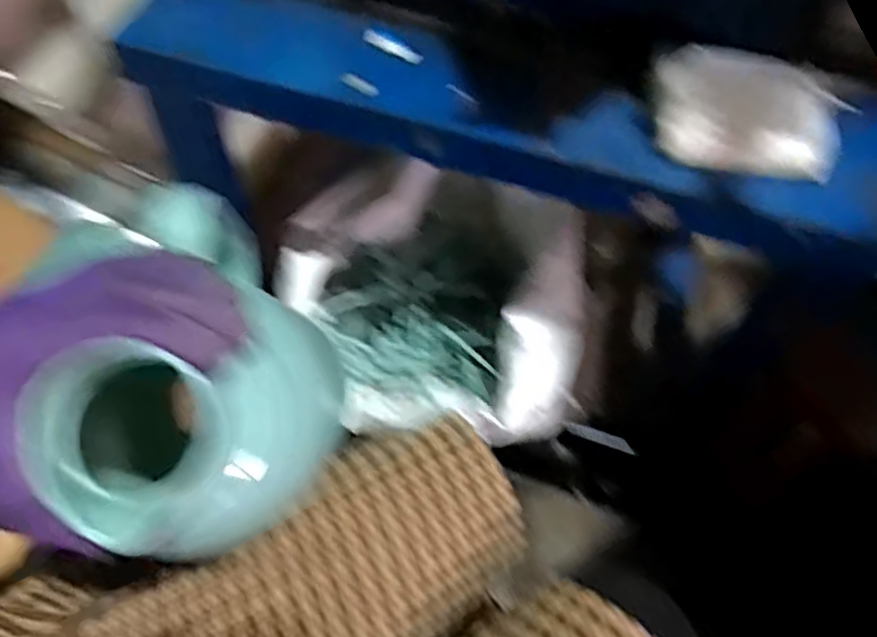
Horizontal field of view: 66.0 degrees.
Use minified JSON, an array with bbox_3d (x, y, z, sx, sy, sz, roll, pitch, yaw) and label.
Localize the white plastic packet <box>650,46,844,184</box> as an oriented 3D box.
[{"bbox_3d":[0.225,-0.150,0.489,0.121,0.084,0.014,6,23,-1],"label":"white plastic packet"}]

